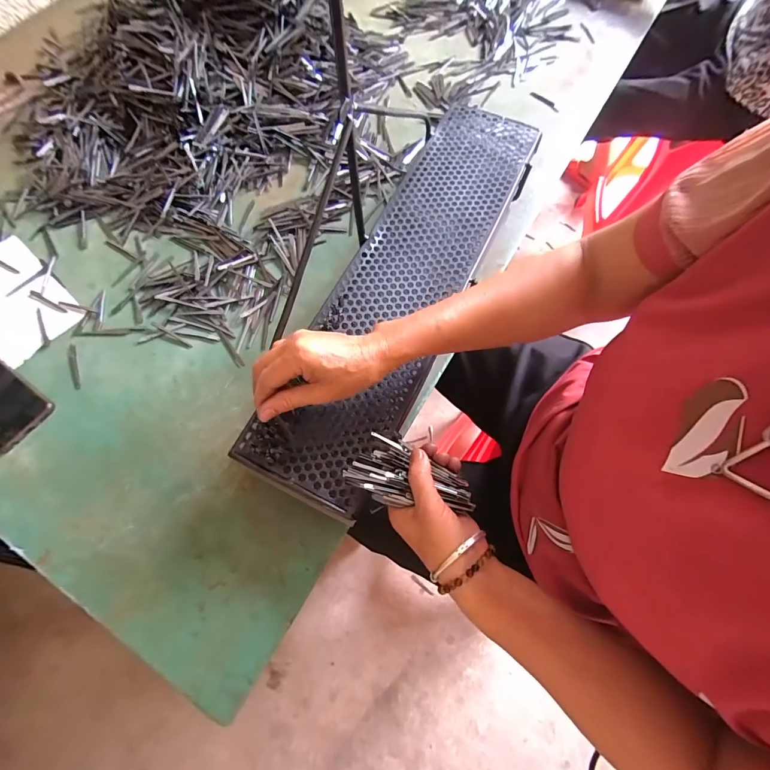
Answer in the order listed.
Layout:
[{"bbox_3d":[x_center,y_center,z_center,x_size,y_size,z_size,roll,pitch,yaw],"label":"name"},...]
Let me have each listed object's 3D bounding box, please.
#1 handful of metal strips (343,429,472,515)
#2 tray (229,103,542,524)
[{"bbox_3d":[0.026,0.086,0.347,0.119,0.024,0.061,13,70,6],"label":"handful of metal strips"},{"bbox_3d":[0.037,-0.148,0.452,0.149,0.024,0.600,24,71,7],"label":"tray"}]

